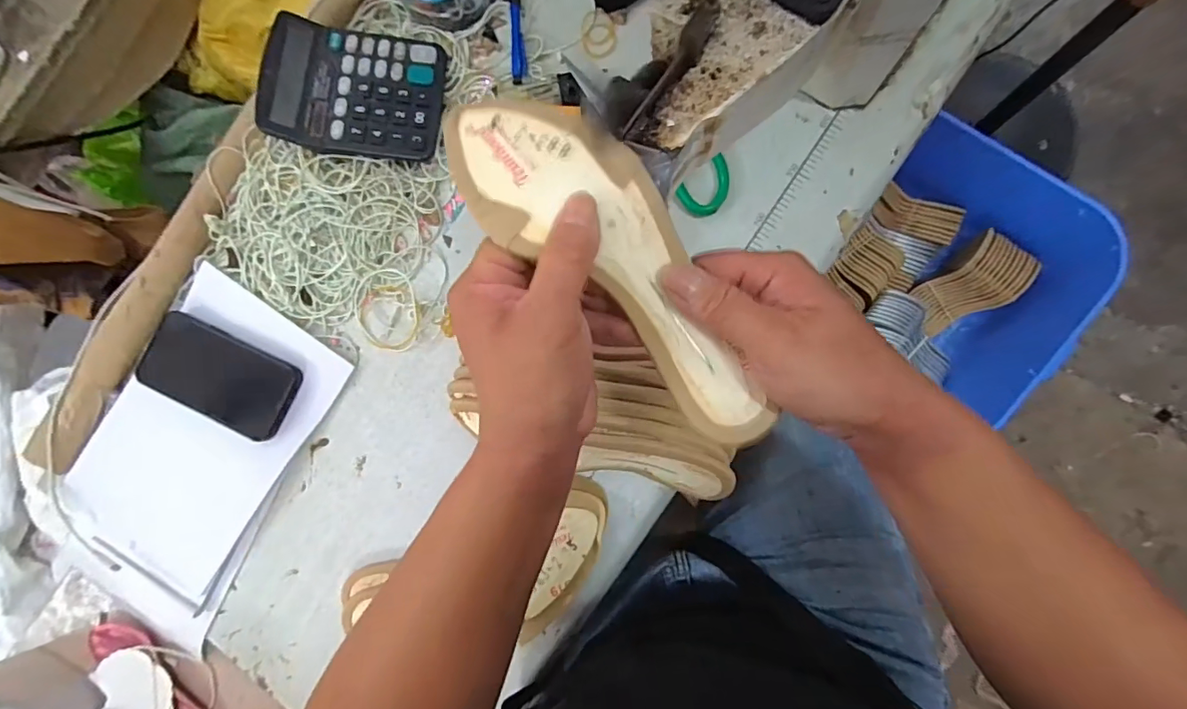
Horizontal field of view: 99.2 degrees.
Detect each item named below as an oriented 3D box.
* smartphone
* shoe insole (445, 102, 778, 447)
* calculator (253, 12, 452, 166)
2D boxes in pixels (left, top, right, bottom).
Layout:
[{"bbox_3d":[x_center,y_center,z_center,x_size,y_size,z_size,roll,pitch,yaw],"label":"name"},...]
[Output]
[{"bbox_3d":[-0.353,0.019,0.472,0.152,0.010,0.078,23,90,9],"label":"smartphone"},{"bbox_3d":[0.012,-0.049,0.268,0.076,0.025,0.230,-40,91,4],"label":"shoe insole"},{"bbox_3d":[-0.211,-0.233,0.454,0.145,0.029,0.116,2,81,-10],"label":"calculator"}]

